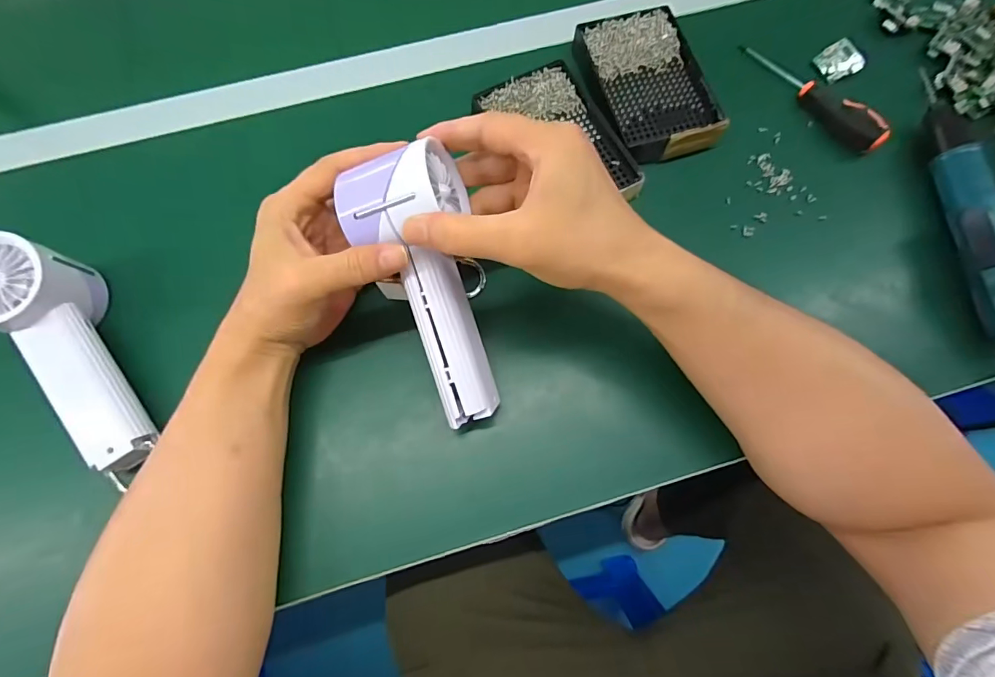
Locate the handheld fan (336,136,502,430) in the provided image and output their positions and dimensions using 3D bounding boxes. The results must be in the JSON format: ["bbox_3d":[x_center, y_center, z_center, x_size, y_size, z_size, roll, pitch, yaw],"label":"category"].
[{"bbox_3d":[-0.040,-0.025,0.281,0.077,0.051,0.168,-19,103,-6],"label":"handheld fan"}]

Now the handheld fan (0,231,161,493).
[{"bbox_3d":[-0.297,0.018,0.313,0.064,0.081,0.174,-30,76,-8],"label":"handheld fan"}]

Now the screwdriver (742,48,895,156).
[{"bbox_3d":[0.274,-0.215,0.393,0.024,0.025,0.142,-40,78,-11],"label":"screwdriver"}]

